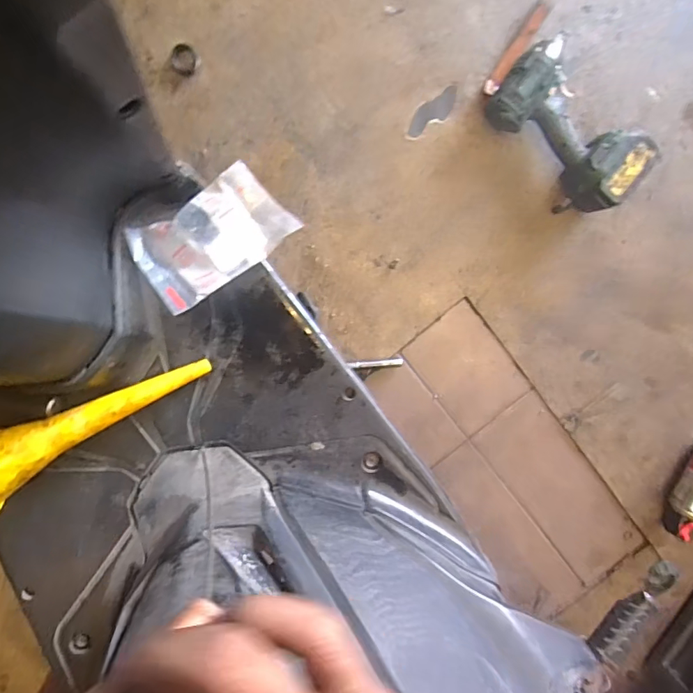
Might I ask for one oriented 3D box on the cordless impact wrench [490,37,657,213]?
[{"bbox_3d":[0.337,-0.327,0.720,0.246,0.076,0.148,42,95,-8],"label":"cordless impact wrench"}]

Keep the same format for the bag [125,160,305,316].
[{"bbox_3d":[-0.122,-0.102,0.435,0.140,0.025,0.093,-35,80,-17],"label":"bag"}]

